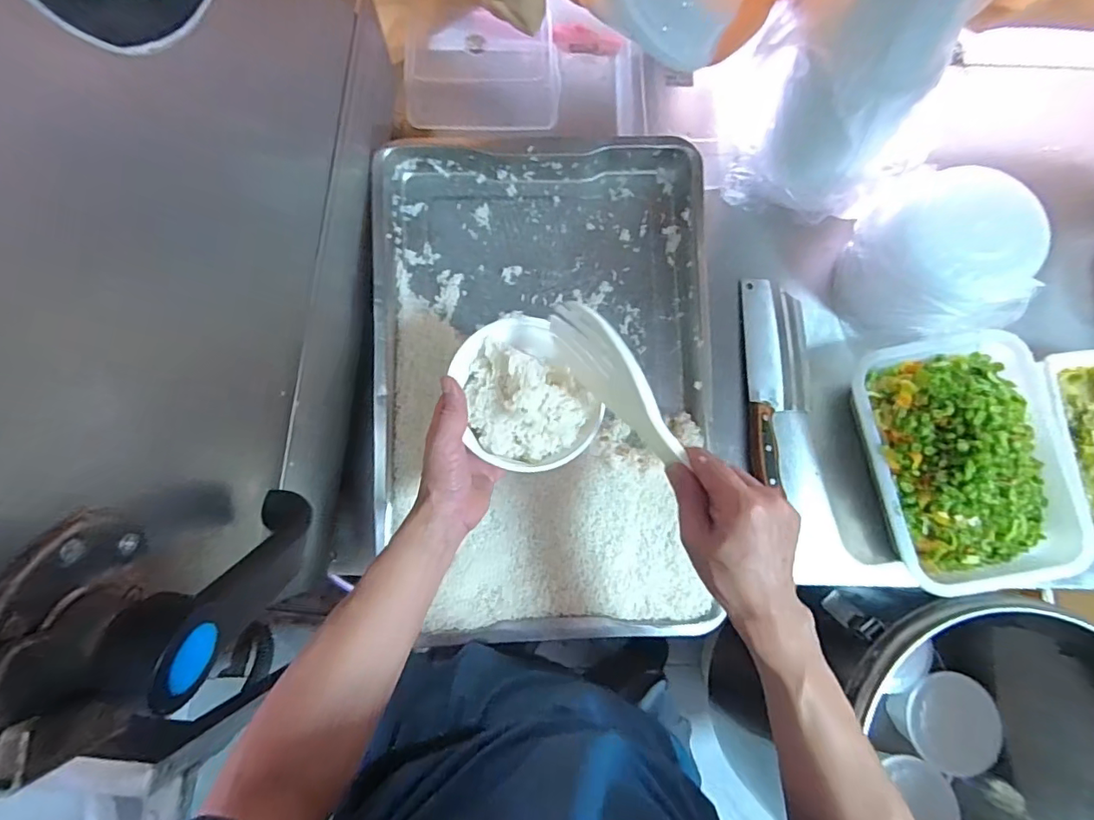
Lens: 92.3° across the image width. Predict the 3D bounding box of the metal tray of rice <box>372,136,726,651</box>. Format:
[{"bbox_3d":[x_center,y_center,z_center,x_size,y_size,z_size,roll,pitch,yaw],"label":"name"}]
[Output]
[{"bbox_3d":[-0.001,-0.043,0.622,0.385,0.059,0.605,-2,79,-1],"label":"metal tray of rice"}]

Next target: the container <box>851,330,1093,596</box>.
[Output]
[{"bbox_3d":[0.477,0.056,0.604,0.211,0.099,0.285,-6,80,-2],"label":"container"}]

